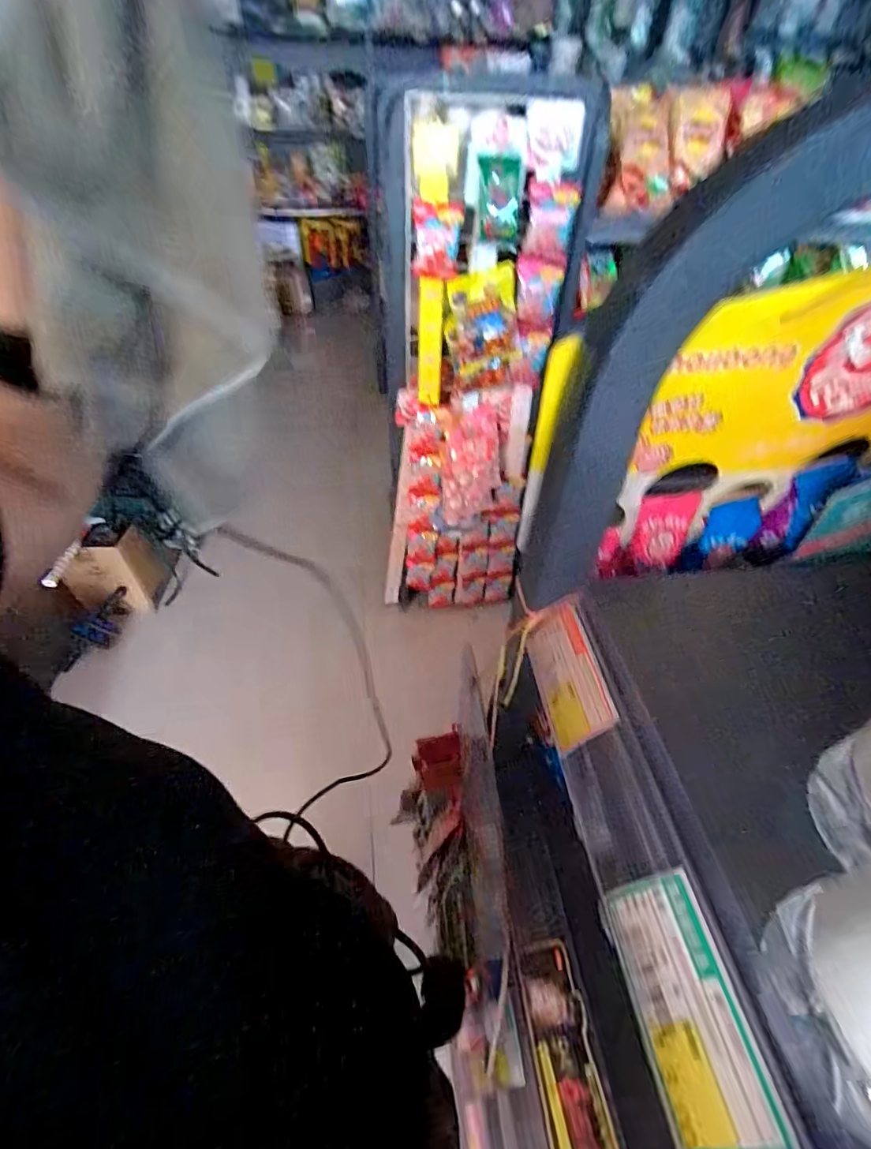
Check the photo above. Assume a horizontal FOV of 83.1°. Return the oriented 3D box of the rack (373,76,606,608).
[{"bbox_3d":[0.072,-0.435,1.359,0.440,1.273,0.302,1,45,-4],"label":"rack"}]

